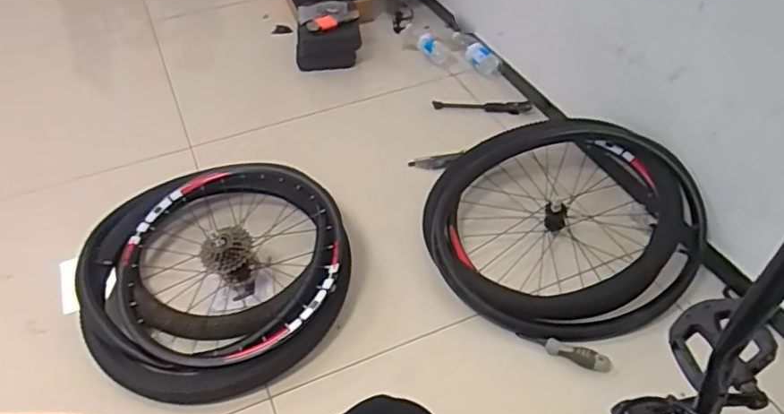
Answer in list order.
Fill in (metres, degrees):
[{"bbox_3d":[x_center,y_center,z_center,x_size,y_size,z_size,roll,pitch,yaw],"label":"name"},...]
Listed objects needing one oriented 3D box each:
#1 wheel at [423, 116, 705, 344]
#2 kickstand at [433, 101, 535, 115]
[{"bbox_3d":[0.334,0.010,1.223,0.500,0.133,0.550,-3,48,3],"label":"wheel"},{"bbox_3d":[0.249,-0.273,1.629,0.266,0.029,0.062,-1,48,4],"label":"kickstand"}]

